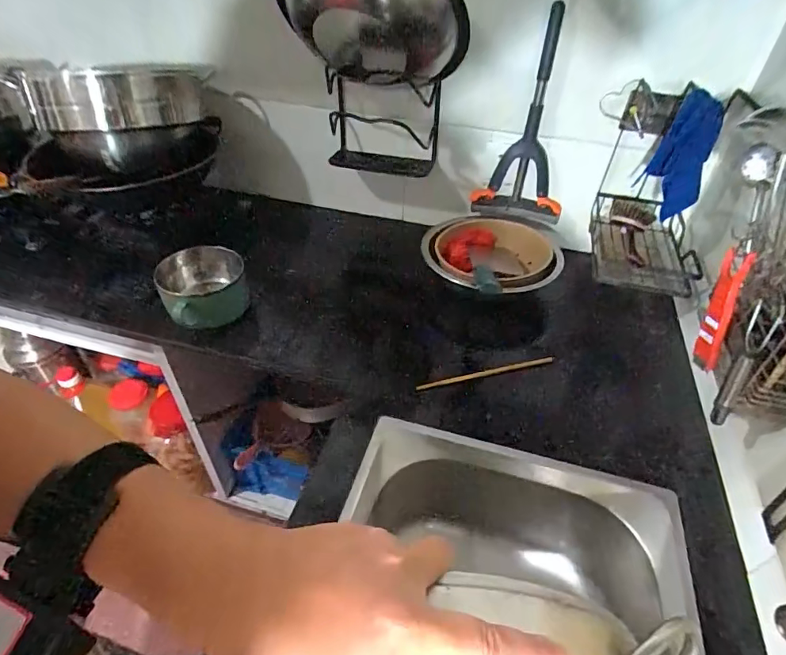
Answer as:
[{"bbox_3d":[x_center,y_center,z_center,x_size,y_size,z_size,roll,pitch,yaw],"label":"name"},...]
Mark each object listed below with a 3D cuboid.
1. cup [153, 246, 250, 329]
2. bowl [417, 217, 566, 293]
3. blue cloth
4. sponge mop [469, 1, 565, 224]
[{"bbox_3d":[-0.323,-0.076,0.805,0.127,0.084,0.122,-11,43,-15],"label":"cup"},{"bbox_3d":[0.187,-0.129,0.905,0.245,0.091,0.249,2,42,-2],"label":"bowl"},{"bbox_3d":[0.441,-0.271,0.713,0.070,0.141,0.190,20,44,18],"label":"blue cloth"},{"bbox_3d":[0.256,-0.366,0.857,0.167,0.365,0.073,8,42,6],"label":"sponge mop"}]

